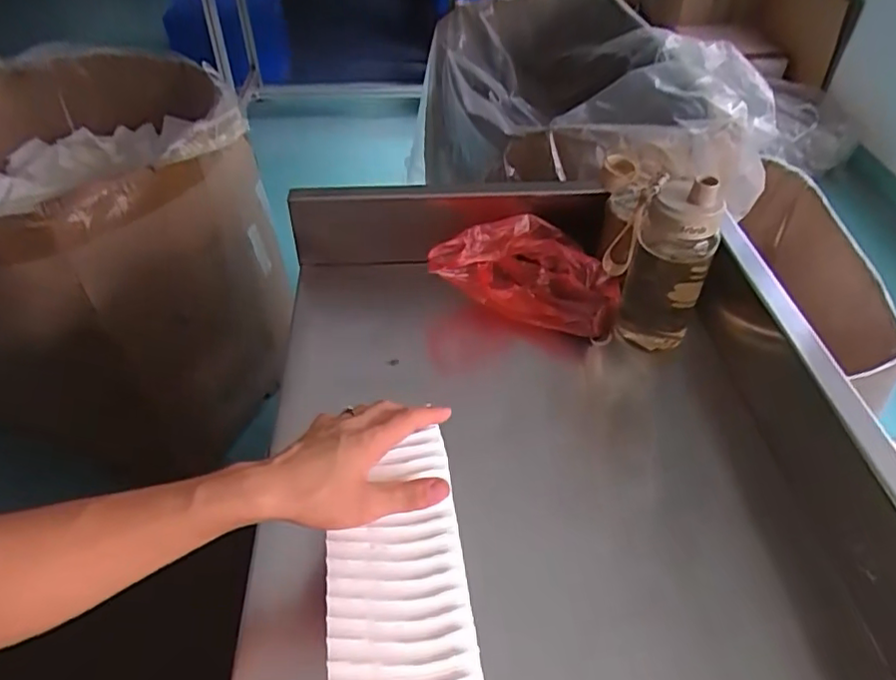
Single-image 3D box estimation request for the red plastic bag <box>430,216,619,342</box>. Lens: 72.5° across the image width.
[{"bbox_3d":[0.094,-0.087,0.731,0.221,0.096,0.109,9,45,9],"label":"red plastic bag"}]

